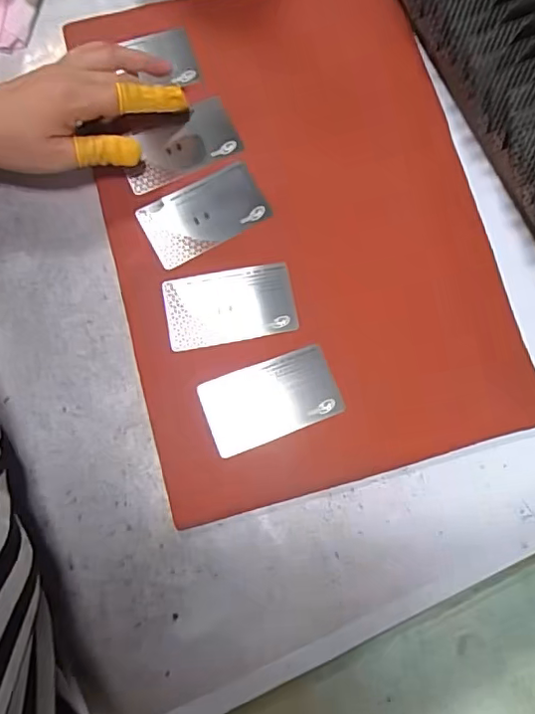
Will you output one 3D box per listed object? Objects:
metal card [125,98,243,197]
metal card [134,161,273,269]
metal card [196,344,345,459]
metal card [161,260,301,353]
[{"bbox_3d":[-0.066,-0.155,0.410,0.084,0.007,0.048,-25,81,0],"label":"metal card"},{"bbox_3d":[-0.046,-0.102,0.401,0.086,0.004,0.050,-27,80,-7],"label":"metal card"},{"bbox_3d":[0.002,0.029,0.377,0.089,0.004,0.051,-20,79,-6],"label":"metal card"},{"bbox_3d":[-0.026,-0.035,0.391,0.089,0.004,0.051,-10,79,-3],"label":"metal card"}]

